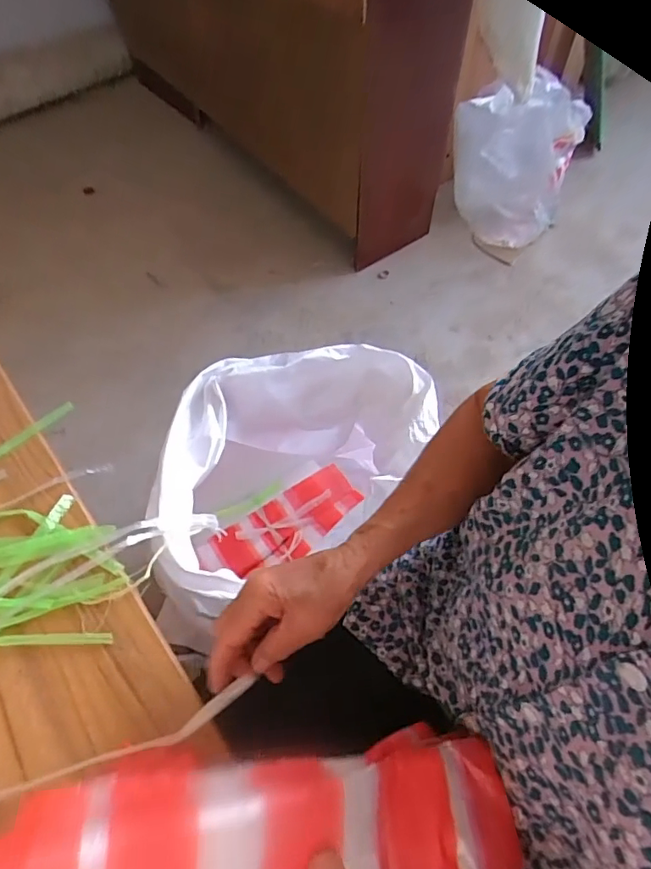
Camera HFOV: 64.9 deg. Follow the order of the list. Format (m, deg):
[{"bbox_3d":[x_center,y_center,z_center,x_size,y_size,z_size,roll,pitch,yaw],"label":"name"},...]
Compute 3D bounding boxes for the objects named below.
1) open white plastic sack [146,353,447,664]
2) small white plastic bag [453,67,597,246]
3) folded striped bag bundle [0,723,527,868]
[{"bbox_3d":[-0.048,0.061,0.752,0.367,0.365,0.266,-33,64,-16],"label":"open white plastic sack"},{"bbox_3d":[0.406,-0.603,1.109,0.243,0.331,0.169,21,63,13],"label":"small white plastic bag"},{"bbox_3d":[-0.018,0.230,0.282,0.291,0.027,0.093,7,58,-24],"label":"folded striped bag bundle"}]

